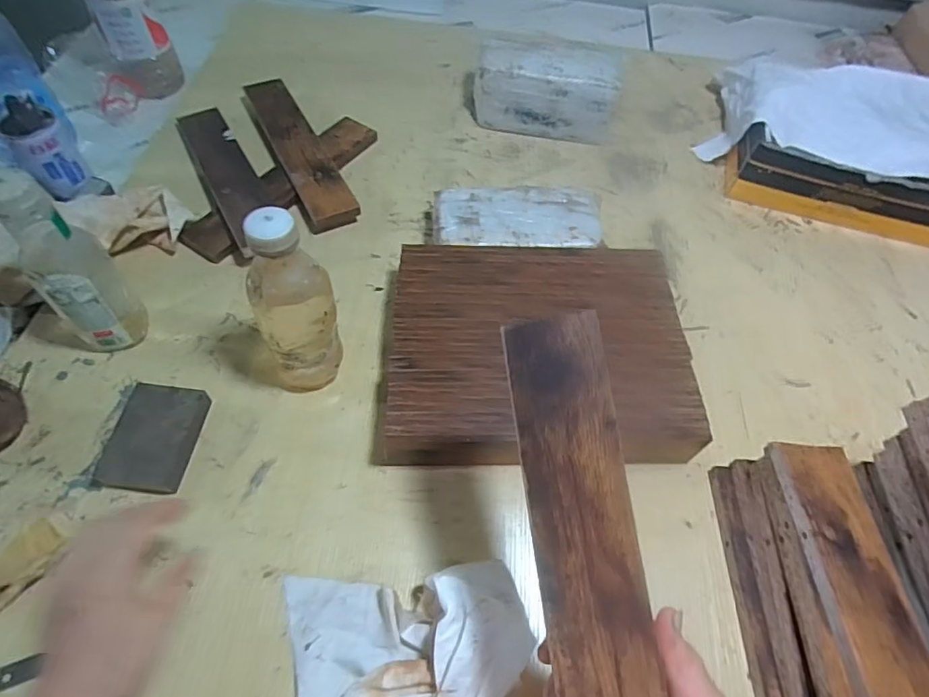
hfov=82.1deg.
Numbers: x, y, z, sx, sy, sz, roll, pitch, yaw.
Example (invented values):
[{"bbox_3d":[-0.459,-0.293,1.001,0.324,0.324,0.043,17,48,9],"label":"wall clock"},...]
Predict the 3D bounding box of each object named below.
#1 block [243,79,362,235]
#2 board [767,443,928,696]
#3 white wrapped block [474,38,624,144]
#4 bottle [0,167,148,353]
[{"bbox_3d":[-0.234,-0.279,0.737,0.068,0.023,0.302,-24,63,-18],"label":"block"},{"bbox_3d":[0.309,0.216,0.393,0.062,0.025,0.304,1,58,-4],"label":"board"},{"bbox_3d":[0.121,-0.392,0.811,0.216,0.105,0.107,5,57,-2],"label":"white wrapped block"},{"bbox_3d":[-0.367,-0.072,0.497,0.069,0.202,0.067,-38,68,-24],"label":"bottle"}]

